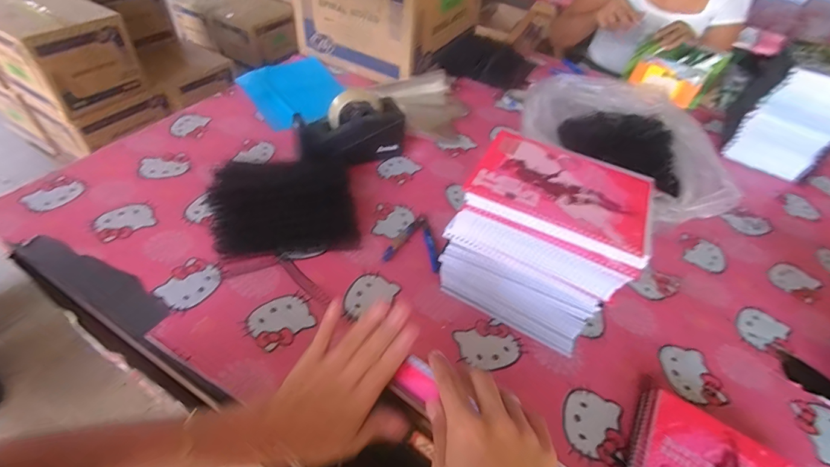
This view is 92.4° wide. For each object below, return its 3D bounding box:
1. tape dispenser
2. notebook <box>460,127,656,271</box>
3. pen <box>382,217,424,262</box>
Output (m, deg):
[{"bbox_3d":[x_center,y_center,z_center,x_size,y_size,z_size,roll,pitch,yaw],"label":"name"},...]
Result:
[{"bbox_3d":[-0.116,-0.182,0.731,0.197,0.114,0.093,-18,51,-23],"label":"tape dispenser"},{"bbox_3d":[0.174,-0.053,0.468,0.197,0.014,0.150,23,48,14],"label":"notebook"},{"bbox_3d":[-0.018,0.007,0.634,0.017,0.009,0.106,30,50,20],"label":"pen"}]

